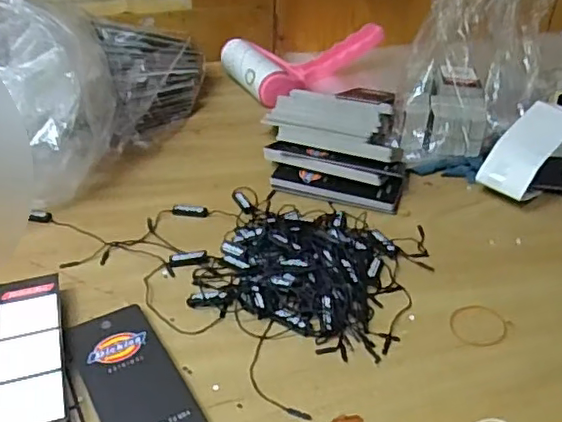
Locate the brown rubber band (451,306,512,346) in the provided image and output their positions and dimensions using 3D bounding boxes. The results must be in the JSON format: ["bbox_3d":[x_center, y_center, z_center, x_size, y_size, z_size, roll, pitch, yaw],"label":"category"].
[{"bbox_3d":[0.131,0.074,0.393,0.035,0.004,0.039,30,45,34],"label":"brown rubber band"}]

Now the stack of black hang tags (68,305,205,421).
[{"bbox_3d":[-0.087,0.097,0.345,0.050,0.008,0.114,-19,40,-25],"label":"stack of black hang tags"}]

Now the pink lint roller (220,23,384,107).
[{"bbox_3d":[0.019,-0.183,0.713,0.197,0.045,0.119,-29,45,-35],"label":"pink lint roller"}]

